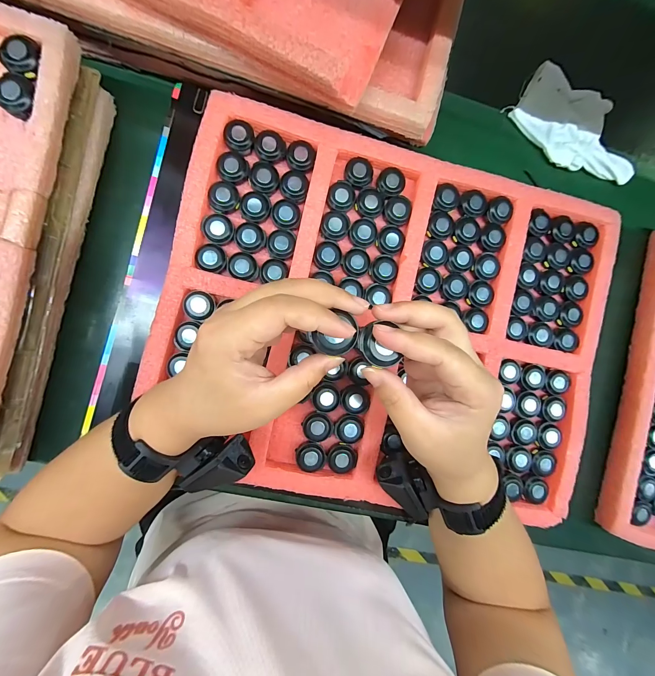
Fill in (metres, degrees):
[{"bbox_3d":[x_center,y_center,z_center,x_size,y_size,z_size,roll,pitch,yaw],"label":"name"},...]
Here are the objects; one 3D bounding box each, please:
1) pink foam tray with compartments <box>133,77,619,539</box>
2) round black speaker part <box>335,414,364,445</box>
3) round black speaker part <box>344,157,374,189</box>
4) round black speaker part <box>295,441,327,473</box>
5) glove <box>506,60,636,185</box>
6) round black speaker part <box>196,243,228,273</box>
[{"bbox_3d":[0.071,-0.013,0.312,0.454,0.032,0.363,12,88,-7],"label":"pink foam tray with compartments"},{"bbox_3d":[0.022,0.094,0.307,0.029,0.015,0.028,0,89,-7],"label":"round black speaker part"},{"bbox_3d":[0.033,-0.171,0.310,0.029,0.010,0.028,0,89,-7],"label":"round black speaker part"},{"bbox_3d":[-0.016,0.120,0.303,0.028,0.014,0.029,0,89,-7],"label":"round black speaker part"},{"bbox_3d":[0.311,-0.260,0.373,0.161,0.018,0.099,20,87,-7],"label":"glove"},{"bbox_3d":[-0.113,-0.078,0.292,0.029,0.008,0.028,0,89,-7],"label":"round black speaker part"}]

